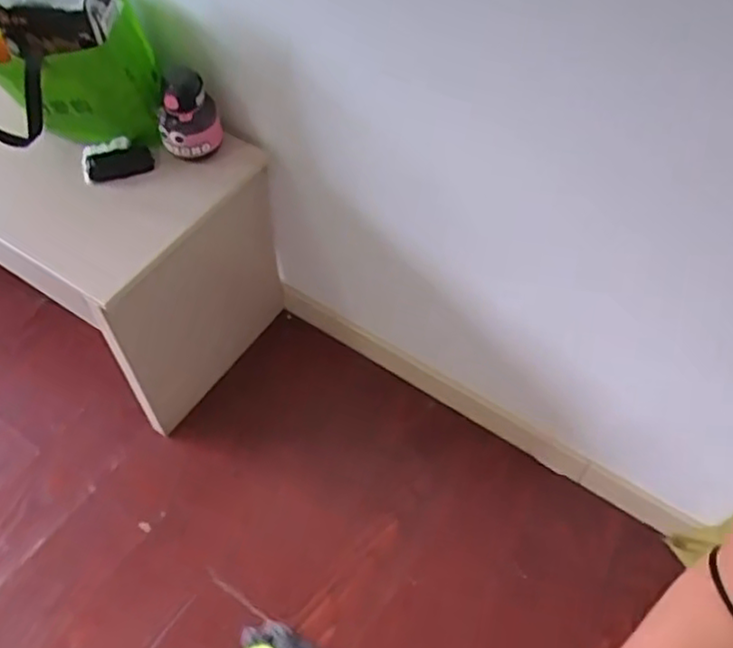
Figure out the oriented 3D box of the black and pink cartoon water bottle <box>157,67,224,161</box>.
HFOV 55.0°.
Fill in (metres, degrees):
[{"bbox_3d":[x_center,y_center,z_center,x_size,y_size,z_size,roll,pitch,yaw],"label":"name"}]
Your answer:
[{"bbox_3d":[-0.314,-0.368,1.234,0.110,0.121,0.093,-6,54,-5],"label":"black and pink cartoon water bottle"}]

